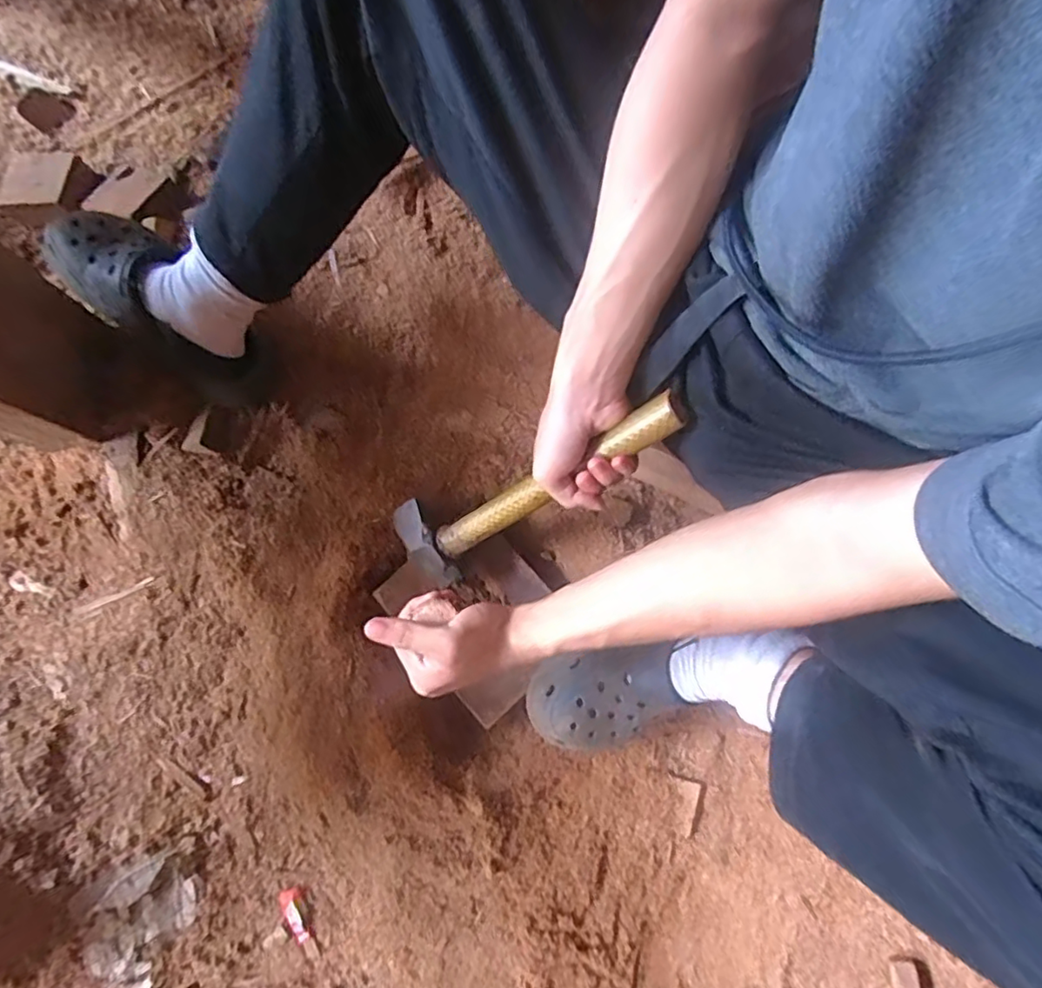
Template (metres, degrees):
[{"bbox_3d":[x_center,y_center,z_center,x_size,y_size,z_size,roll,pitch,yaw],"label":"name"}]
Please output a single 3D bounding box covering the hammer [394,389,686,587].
[{"bbox_3d":[-0.001,-0.005,0.504,0.293,0.026,0.078,-30,74,35],"label":"hammer"}]

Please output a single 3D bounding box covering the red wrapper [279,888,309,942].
[{"bbox_3d":[-0.211,0.393,0.564,0.019,0.010,0.047,-19,77,-5],"label":"red wrapper"}]

